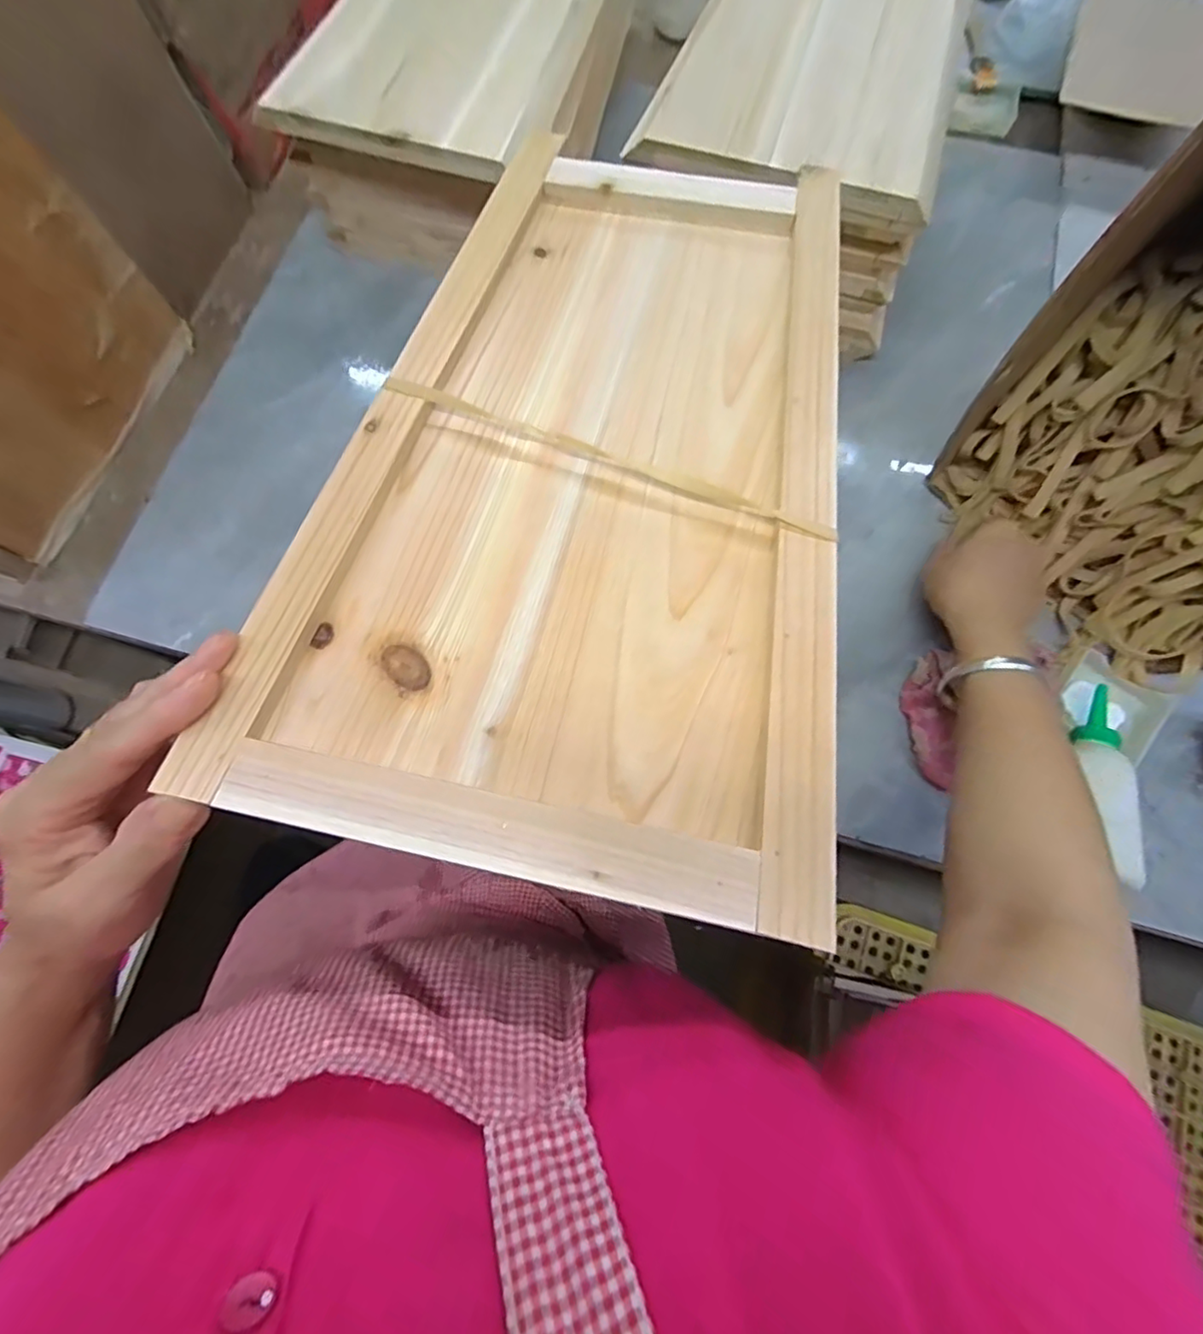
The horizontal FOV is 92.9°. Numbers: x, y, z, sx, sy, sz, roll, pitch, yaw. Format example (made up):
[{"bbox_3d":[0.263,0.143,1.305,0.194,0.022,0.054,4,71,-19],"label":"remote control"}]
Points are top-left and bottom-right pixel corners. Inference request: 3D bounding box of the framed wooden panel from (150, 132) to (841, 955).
[{"bbox_3d":[0.002,-0.115,0.290,0.237,0.011,0.415,12,68,4],"label":"framed wooden panel"}]

